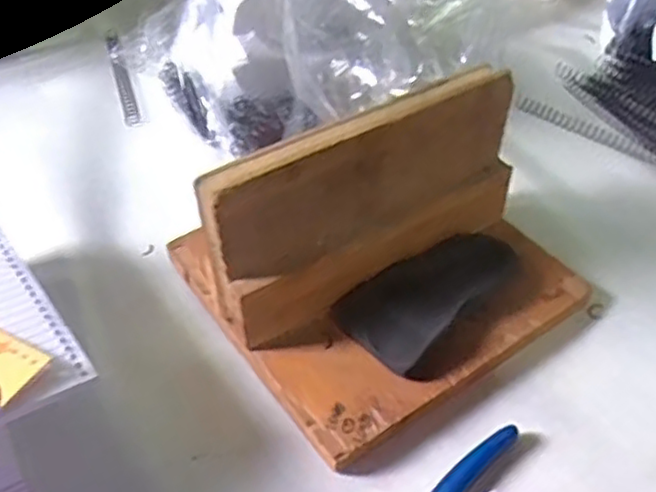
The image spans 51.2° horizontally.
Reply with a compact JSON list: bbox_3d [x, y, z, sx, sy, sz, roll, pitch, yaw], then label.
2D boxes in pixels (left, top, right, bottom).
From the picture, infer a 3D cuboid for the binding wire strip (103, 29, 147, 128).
[{"bbox_3d":[-0.197,-0.163,0.652,0.018,0.011,0.165,-16,49,-14],"label":"binding wire strip"}]

